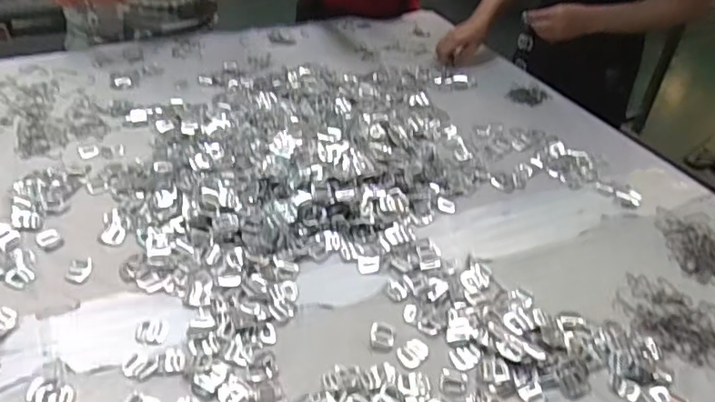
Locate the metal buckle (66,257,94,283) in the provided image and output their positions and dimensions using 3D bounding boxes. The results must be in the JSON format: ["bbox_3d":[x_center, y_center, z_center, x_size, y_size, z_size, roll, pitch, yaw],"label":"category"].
[{"bbox_3d":[-0.337,0.083,0.715,0.026,0.004,0.042,0,36,-6],"label":"metal buckle"}]

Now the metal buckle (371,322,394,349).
[{"bbox_3d":[0.028,0.152,0.669,0.026,0.004,0.037,5,36,1],"label":"metal buckle"}]

